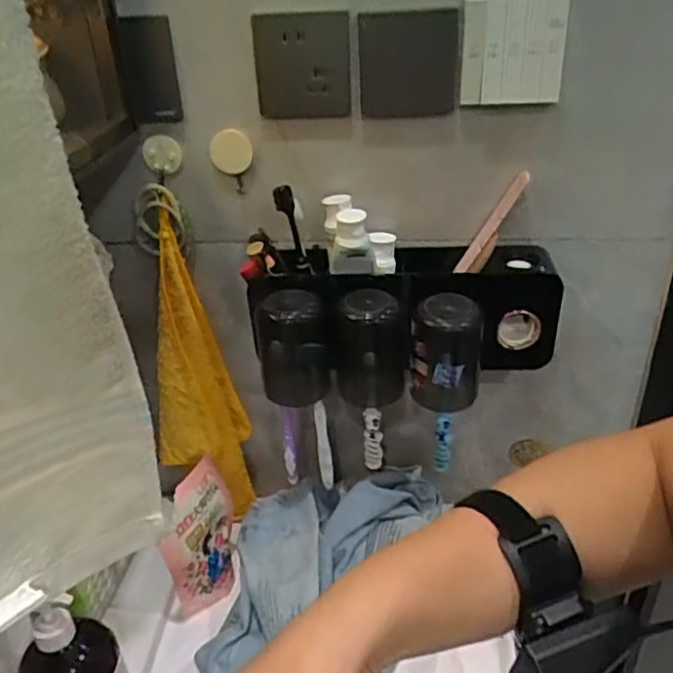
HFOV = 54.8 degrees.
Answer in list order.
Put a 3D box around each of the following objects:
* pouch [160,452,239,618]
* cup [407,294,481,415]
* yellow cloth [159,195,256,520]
[{"bbox_3d":[-0.148,0.229,0.719,0.035,0.157,0.103,9,32,20],"label":"pouch"},{"bbox_3d":[0.101,0.018,0.612,0.066,0.107,0.057,4,31,11],"label":"cup"},{"bbox_3d":[-0.161,0.049,0.754,0.093,0.352,0.055,12,33,24],"label":"yellow cloth"}]

